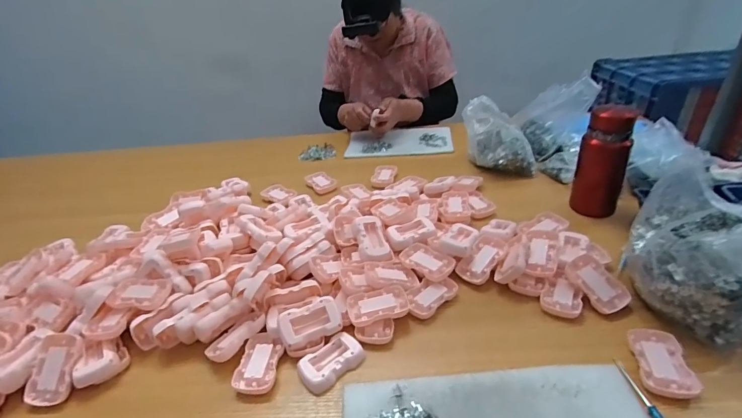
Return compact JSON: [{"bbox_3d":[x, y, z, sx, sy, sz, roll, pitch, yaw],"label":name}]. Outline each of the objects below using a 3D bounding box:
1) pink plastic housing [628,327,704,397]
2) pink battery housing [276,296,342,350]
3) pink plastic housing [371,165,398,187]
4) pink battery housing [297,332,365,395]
[{"bbox_3d":[0.355,0.183,0.470,0.055,0.019,0.079,2,33,13],"label":"pink plastic housing"},{"bbox_3d":[-0.085,0.159,0.545,0.083,0.017,0.052,-17,67,-14],"label":"pink battery housing"},{"bbox_3d":[0.032,-0.081,0.947,0.056,0.014,0.081,4,33,15],"label":"pink plastic housing"},{"bbox_3d":[-0.054,0.203,0.522,0.085,0.016,0.053,-30,39,-33],"label":"pink battery housing"}]

